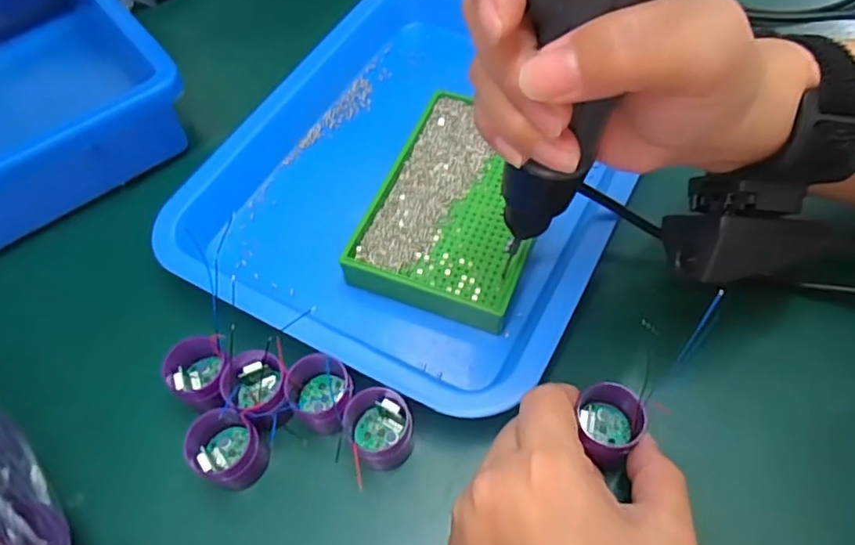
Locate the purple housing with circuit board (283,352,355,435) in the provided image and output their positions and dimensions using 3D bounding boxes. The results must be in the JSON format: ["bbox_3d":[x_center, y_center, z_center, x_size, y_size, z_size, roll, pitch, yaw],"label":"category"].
[{"bbox_3d":[-0.050,0.058,0.288,0.027,0.035,0.029,-1,59,2],"label":"purple housing with circuit board"}]

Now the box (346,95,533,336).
[{"bbox_3d":[0.019,-0.039,0.345,0.087,0.025,0.136,16,61,12],"label":"box"}]

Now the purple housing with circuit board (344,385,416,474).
[{"bbox_3d":[-0.022,0.072,0.281,0.029,0.023,0.032,-23,61,-11],"label":"purple housing with circuit board"}]

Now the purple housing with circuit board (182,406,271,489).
[{"bbox_3d":[-0.091,0.083,0.279,0.031,0.030,0.033,-1,59,2],"label":"purple housing with circuit board"}]

